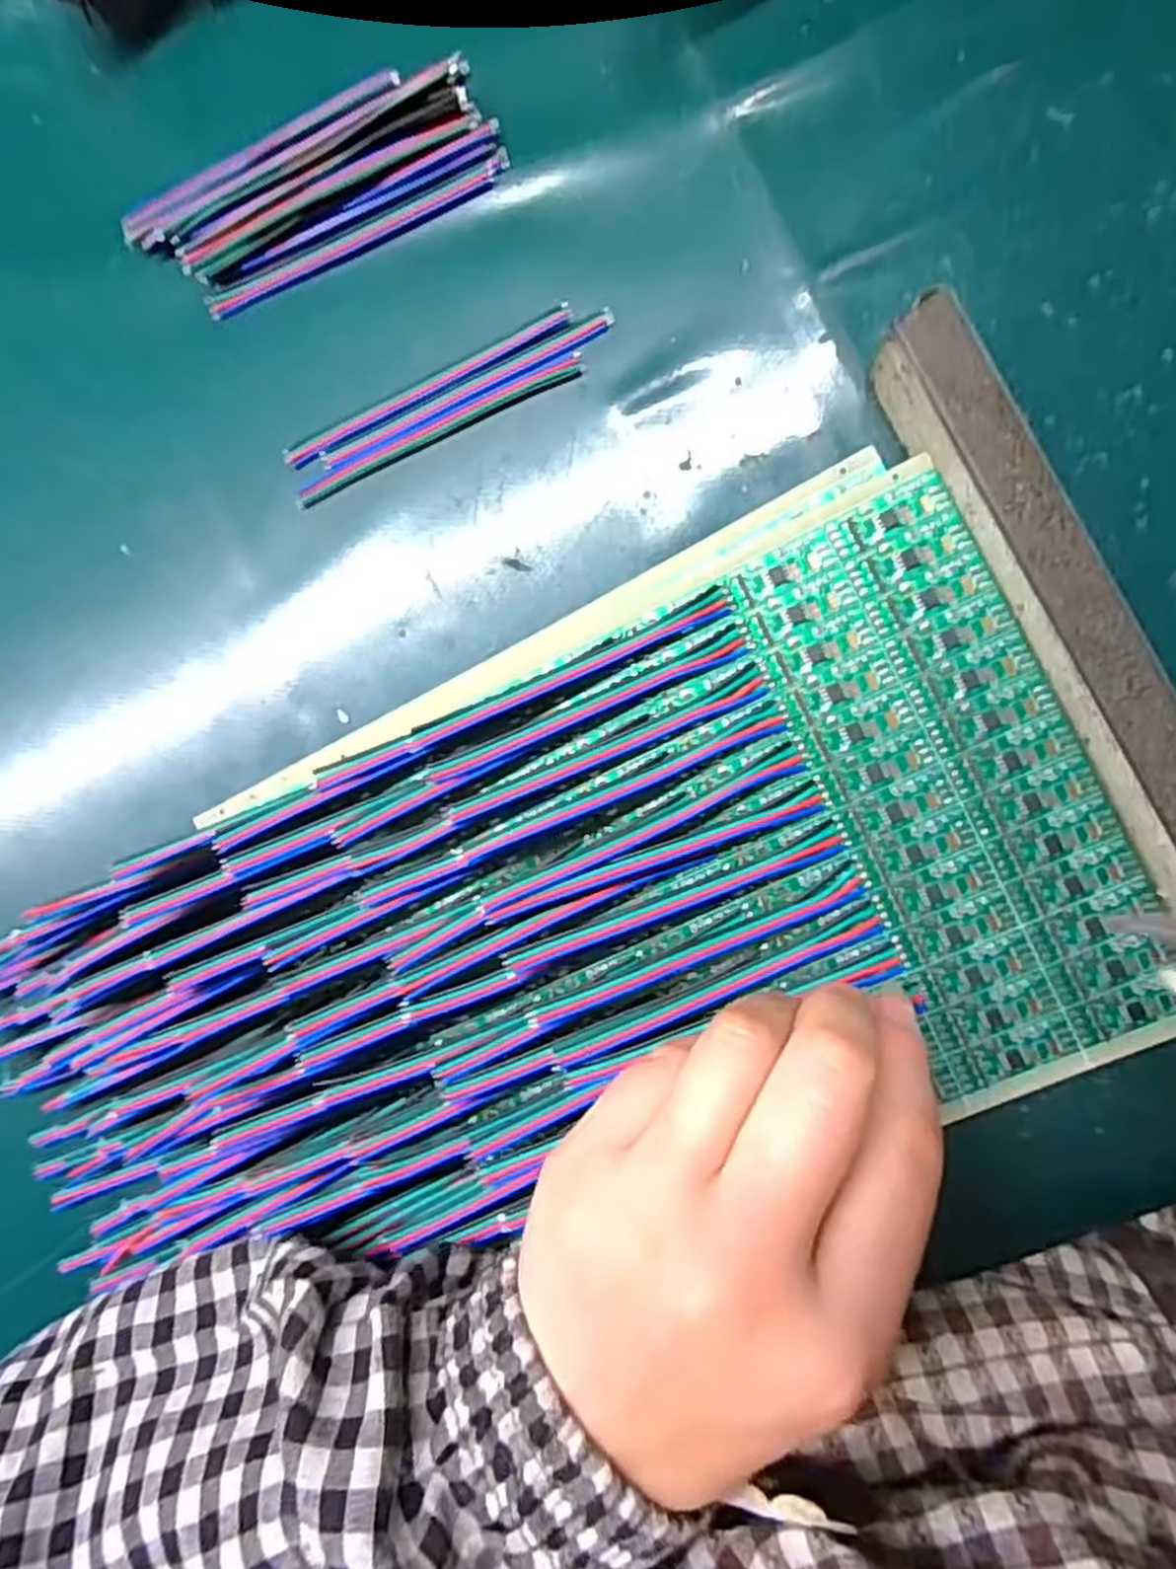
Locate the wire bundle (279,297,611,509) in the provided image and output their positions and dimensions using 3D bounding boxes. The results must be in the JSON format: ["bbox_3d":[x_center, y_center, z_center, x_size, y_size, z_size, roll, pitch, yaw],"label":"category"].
[{"bbox_3d":[-0.044,-0.118,0.243,0.105,0.004,0.022,-23,88,6],"label":"wire bundle"}]

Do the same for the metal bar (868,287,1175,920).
[{"bbox_3d":[0.124,-0.036,0.205,0.020,0.031,0.183,-26,87,6],"label":"metal bar"}]

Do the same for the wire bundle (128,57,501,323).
[{"bbox_3d":[-0.083,-0.183,0.241,0.110,0.009,0.043,-23,88,6],"label":"wire bundle"}]

